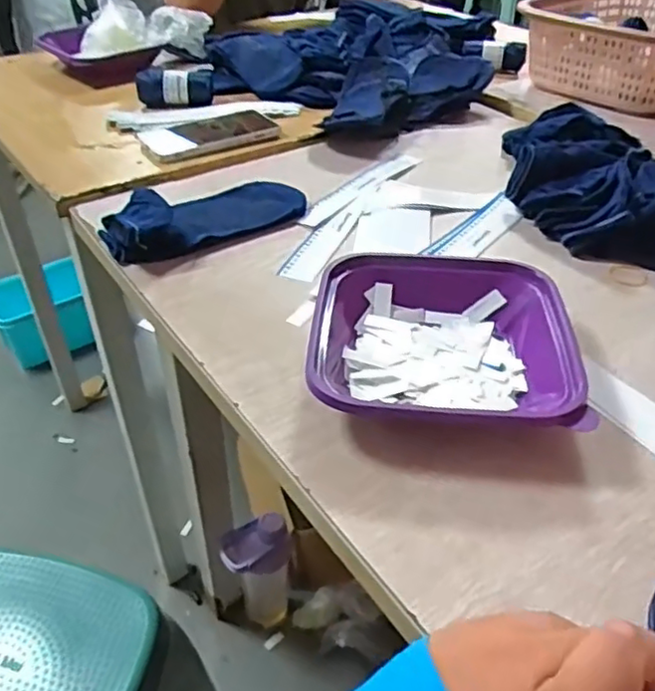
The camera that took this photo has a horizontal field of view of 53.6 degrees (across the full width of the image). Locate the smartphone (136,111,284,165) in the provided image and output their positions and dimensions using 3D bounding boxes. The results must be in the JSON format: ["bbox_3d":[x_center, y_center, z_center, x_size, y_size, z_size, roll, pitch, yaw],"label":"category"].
[{"bbox_3d":[-0.149,-0.261,0.804,0.164,0.013,0.092,-24,44,-27],"label":"smartphone"}]

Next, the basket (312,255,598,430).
[{"bbox_3d":[0.084,-0.005,0.481,0.184,0.043,0.183,5,39,7],"label":"basket"}]

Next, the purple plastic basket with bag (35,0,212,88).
[{"bbox_3d":[-0.323,-0.502,1.041,0.216,0.096,0.141,-24,45,-27],"label":"purple plastic basket with bag"}]

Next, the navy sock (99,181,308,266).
[{"bbox_3d":[-0.114,-0.131,0.637,0.205,0.034,0.072,-23,44,-26],"label":"navy sock"}]

